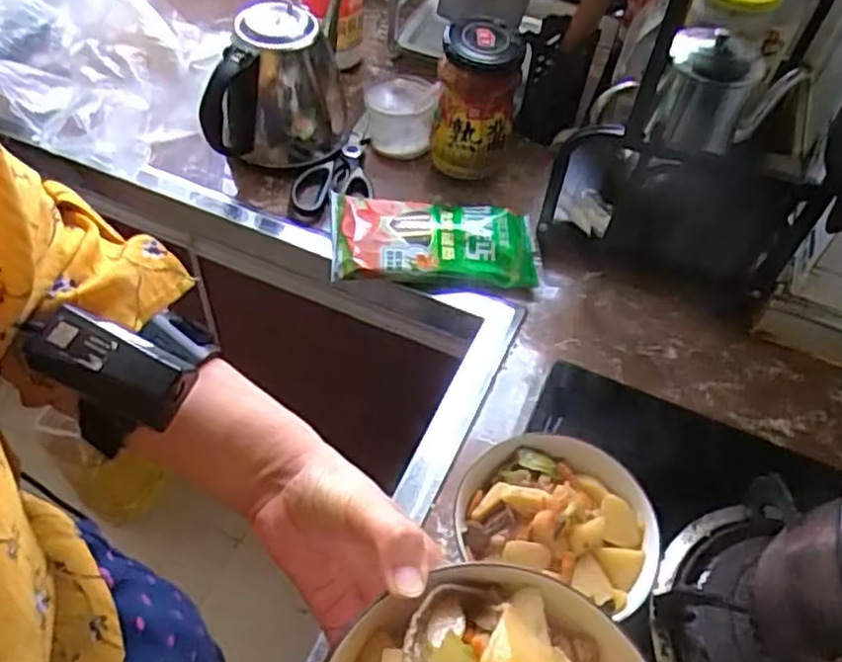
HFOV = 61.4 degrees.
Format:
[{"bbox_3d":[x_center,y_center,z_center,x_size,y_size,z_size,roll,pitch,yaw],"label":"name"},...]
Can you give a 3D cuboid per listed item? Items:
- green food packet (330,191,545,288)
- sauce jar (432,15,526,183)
[{"bbox_3d":[0.015,-0.089,0.722,0.208,0.041,0.095,1,52,-4],"label":"green food packet"},{"bbox_3d":[0.057,-0.242,0.747,0.082,0.147,0.068,10,52,3],"label":"sauce jar"}]

